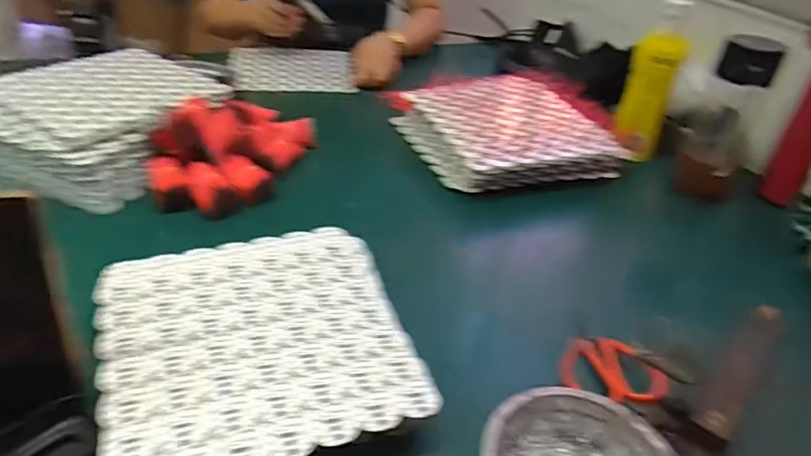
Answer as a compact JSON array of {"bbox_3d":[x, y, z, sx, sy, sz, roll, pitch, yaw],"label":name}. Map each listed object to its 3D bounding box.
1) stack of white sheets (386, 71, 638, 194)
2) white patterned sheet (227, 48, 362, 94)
[{"bbox_3d":[0.151,-0.139,0.808,0.261,0.071,0.245,-9,38,-22],"label":"stack of white sheets"},{"bbox_3d":[-0.204,-0.287,1.014,0.211,0.013,0.217,-1,36,-12],"label":"white patterned sheet"}]

